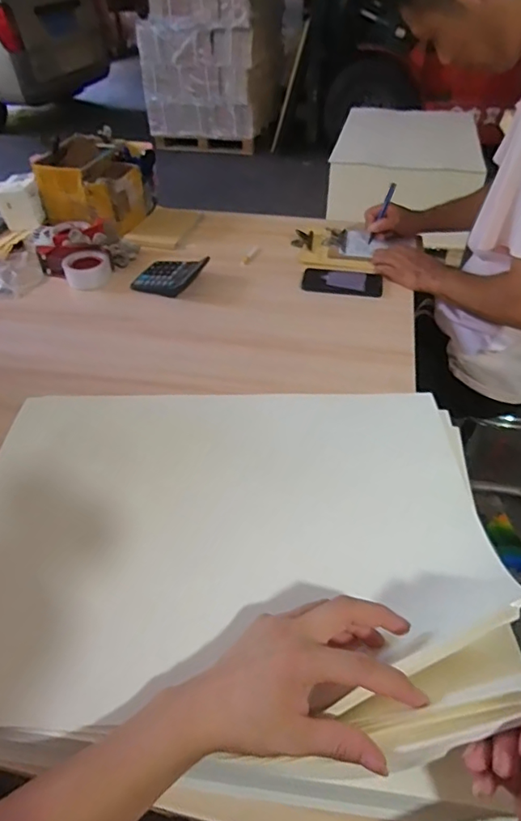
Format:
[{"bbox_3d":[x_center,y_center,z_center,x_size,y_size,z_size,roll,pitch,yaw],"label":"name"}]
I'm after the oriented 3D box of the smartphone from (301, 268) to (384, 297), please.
[{"bbox_3d":[0.173,-0.272,1.049,0.164,0.005,0.090,8,45,9],"label":"smartphone"}]

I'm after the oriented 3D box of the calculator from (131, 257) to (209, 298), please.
[{"bbox_3d":[-0.196,-0.288,1.053,0.126,0.026,0.137,19,48,20],"label":"calculator"}]

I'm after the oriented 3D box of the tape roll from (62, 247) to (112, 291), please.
[{"bbox_3d":[-0.374,-0.310,1.078,0.101,0.042,0.095,-15,46,-14],"label":"tape roll"}]

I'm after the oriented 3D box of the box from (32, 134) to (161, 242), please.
[{"bbox_3d":[-0.412,-0.566,1.249,0.226,0.146,0.263,12,46,13],"label":"box"}]

